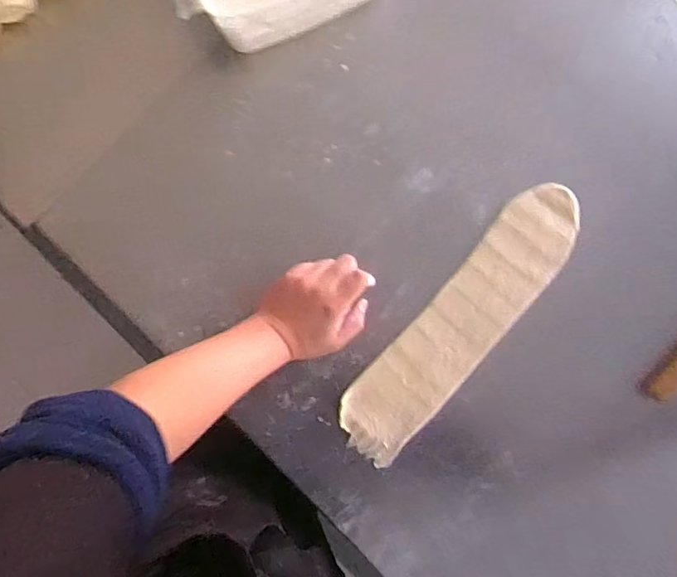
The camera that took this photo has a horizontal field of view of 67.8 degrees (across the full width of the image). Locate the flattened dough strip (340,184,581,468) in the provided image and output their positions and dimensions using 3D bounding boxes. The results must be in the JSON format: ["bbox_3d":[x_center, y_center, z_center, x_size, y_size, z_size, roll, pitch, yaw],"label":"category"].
[{"bbox_3d":[0.154,0.046,0.631,0.101,0.008,0.398,41,92,-4],"label":"flattened dough strip"}]

